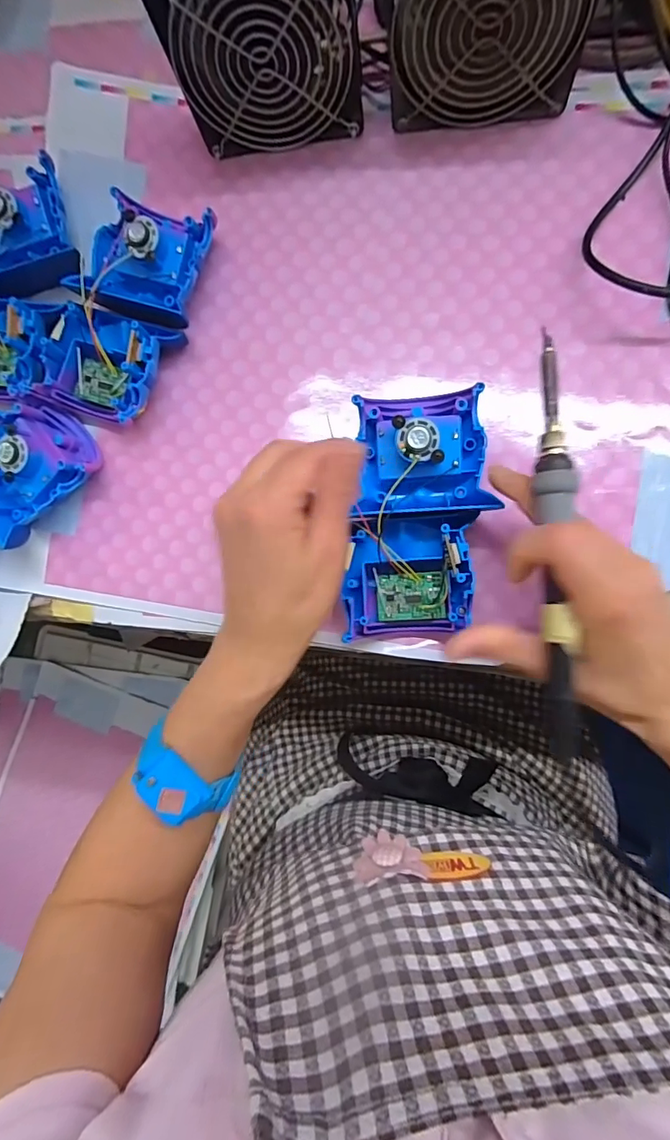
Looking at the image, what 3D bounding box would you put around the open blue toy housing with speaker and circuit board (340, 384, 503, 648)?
[{"bbox_3d":[0.052,-0.036,0.309,0.080,0.030,0.156,4,88,10],"label":"open blue toy housing with speaker and circuit board"}]

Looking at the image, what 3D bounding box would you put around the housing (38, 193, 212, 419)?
[{"bbox_3d":[-0.147,-0.190,0.355,0.089,0.040,0.163,20,89,10],"label":"housing"}]

